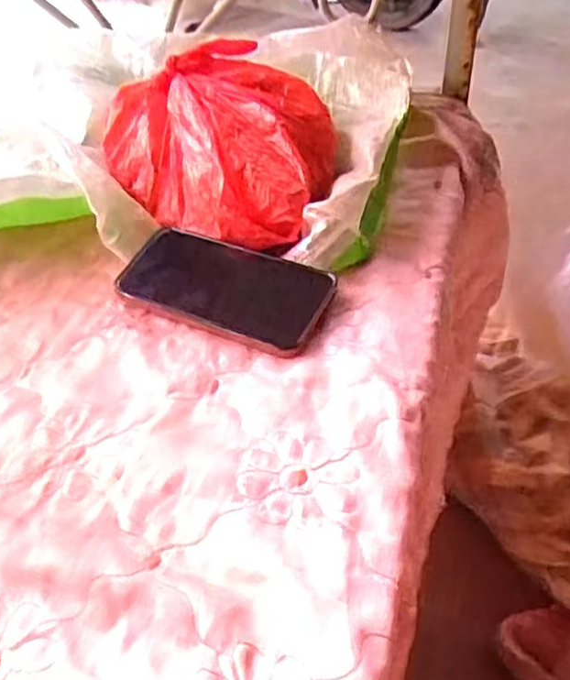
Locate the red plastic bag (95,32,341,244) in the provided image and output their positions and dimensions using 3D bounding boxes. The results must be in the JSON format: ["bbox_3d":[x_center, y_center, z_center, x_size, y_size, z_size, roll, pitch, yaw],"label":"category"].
[{"bbox_3d":[-0.044,-0.179,0.599,0.230,0.098,0.199,25,52,29],"label":"red plastic bag"}]

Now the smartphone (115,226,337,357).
[{"bbox_3d":[-0.047,-0.042,0.507,0.160,0.008,0.079,20,59,20],"label":"smartphone"}]

